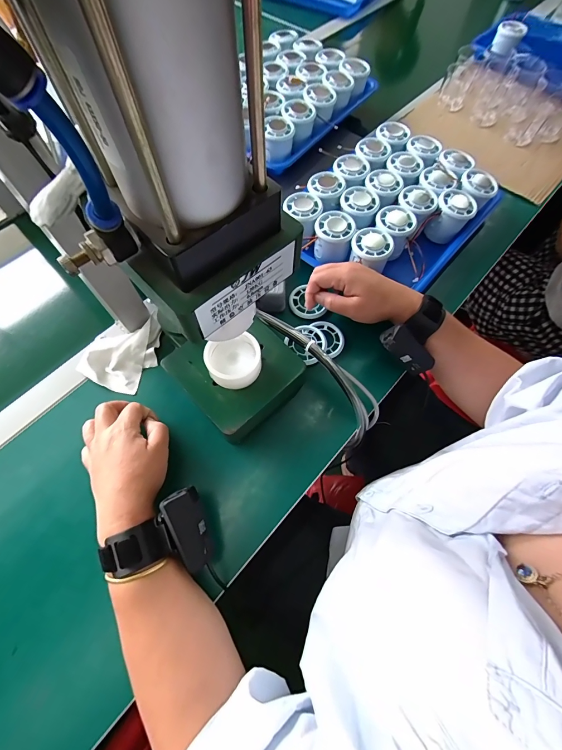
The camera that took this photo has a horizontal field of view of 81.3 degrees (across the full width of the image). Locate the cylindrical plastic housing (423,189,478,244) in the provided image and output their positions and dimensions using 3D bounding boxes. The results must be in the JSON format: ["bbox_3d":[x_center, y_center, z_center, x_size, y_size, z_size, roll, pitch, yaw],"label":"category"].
[{"bbox_3d":[0.261,-0.245,0.503,0.055,0.057,0.060,28,69,11],"label":"cylindrical plastic housing"}]

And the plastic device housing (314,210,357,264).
[{"bbox_3d":[0.077,-0.201,0.479,0.054,0.049,0.050,5,66,2],"label":"plastic device housing"}]

